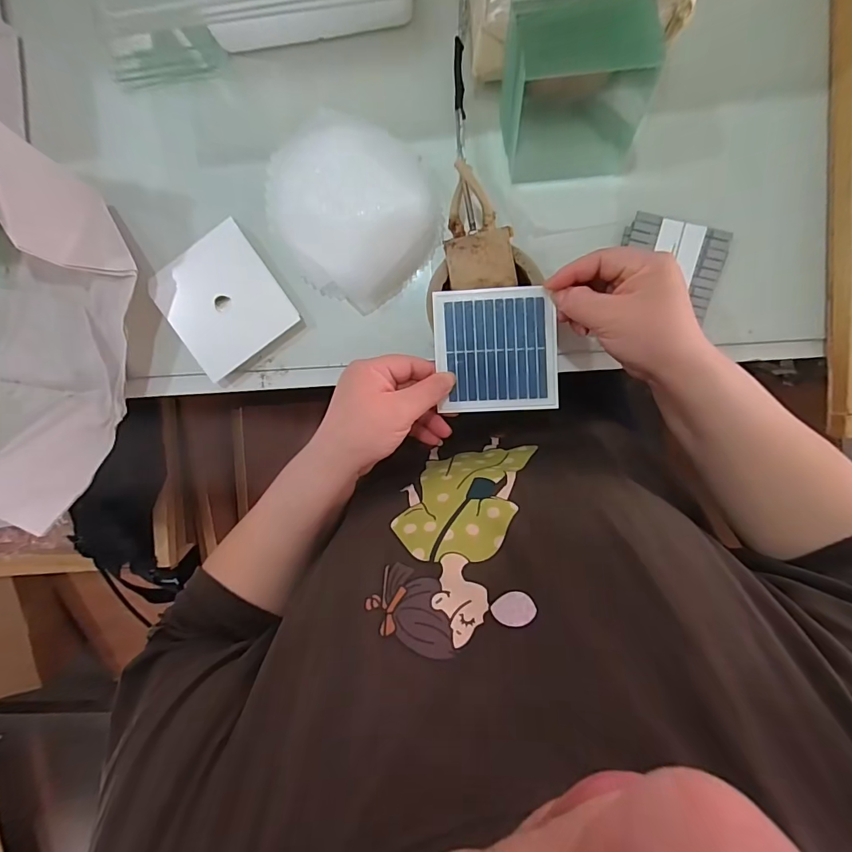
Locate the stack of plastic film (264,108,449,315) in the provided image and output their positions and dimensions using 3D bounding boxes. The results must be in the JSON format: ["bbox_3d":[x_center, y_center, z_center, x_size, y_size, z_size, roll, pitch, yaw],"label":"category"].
[{"bbox_3d":[-0.060,-0.178,0.375,0.128,0.034,0.140,-35,92,6],"label":"stack of plastic film"}]

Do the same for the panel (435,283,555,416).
[{"bbox_3d":[0.055,-0.060,0.355,0.093,0.005,0.095,-3,95,3],"label":"panel"}]

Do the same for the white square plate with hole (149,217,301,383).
[{"bbox_3d":[-0.178,-0.109,0.395,0.097,0.011,0.103,-35,92,6],"label":"white square plate with hole"}]

